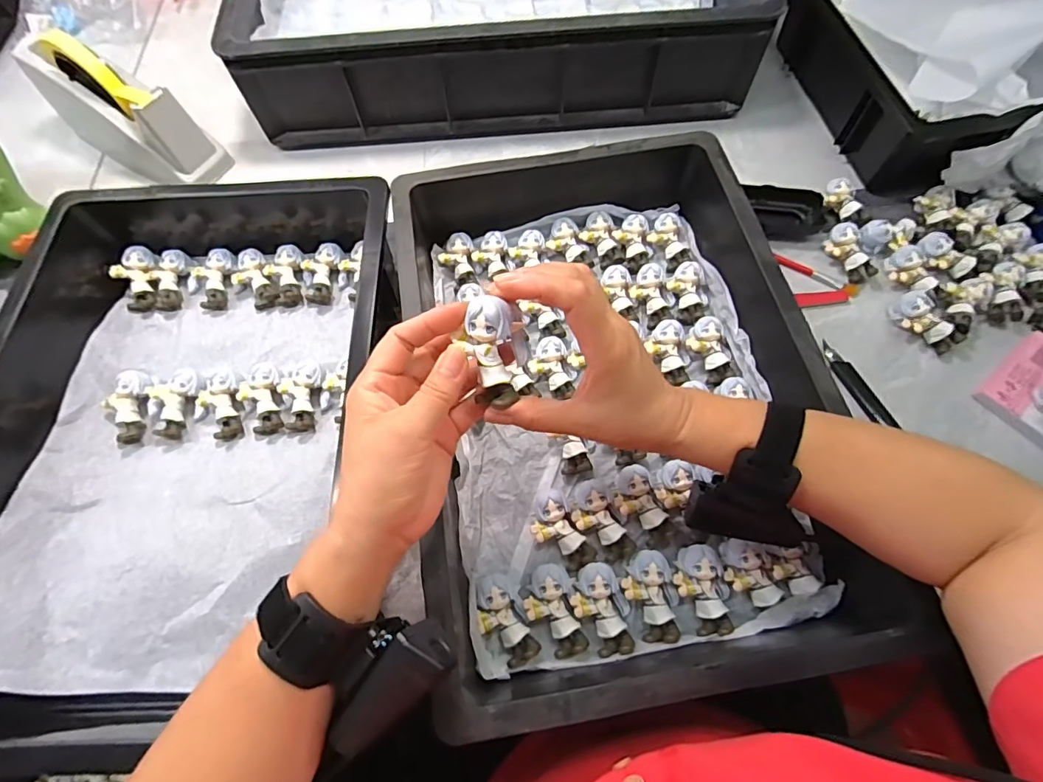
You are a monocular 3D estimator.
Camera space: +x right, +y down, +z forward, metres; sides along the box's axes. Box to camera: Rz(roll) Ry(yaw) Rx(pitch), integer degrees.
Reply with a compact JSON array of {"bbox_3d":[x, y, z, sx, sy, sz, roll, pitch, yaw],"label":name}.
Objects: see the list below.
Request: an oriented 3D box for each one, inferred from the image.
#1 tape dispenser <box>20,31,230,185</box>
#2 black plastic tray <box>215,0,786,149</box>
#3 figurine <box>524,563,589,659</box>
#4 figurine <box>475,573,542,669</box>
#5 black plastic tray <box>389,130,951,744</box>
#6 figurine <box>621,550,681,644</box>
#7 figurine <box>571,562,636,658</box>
[{"bbox_3d":[-0.468,-0.322,0.569,0.226,0.117,0.062,23,69,11],"label":"tape dispenser"},{"bbox_3d":[-0.039,-0.534,0.646,0.592,0.121,0.419,-4,66,0],"label":"black plastic tray"},{"bbox_3d":[0.024,0.166,0.370,0.038,0.024,0.063,-12,67,-4],"label":"figurine"},{"bbox_3d":[-0.013,0.172,0.368,0.032,0.023,0.064,-24,68,-8],"label":"figurine"},{"bbox_3d":[0.071,-0.019,0.419,0.312,0.096,0.472,-9,66,-2],"label":"black plastic tray"},{"bbox_3d":[0.099,0.156,0.371,0.038,0.024,0.063,-16,67,-5],"label":"figurine"},{"bbox_3d":[0.063,0.165,0.370,0.038,0.024,0.064,-27,68,-10],"label":"figurine"}]

